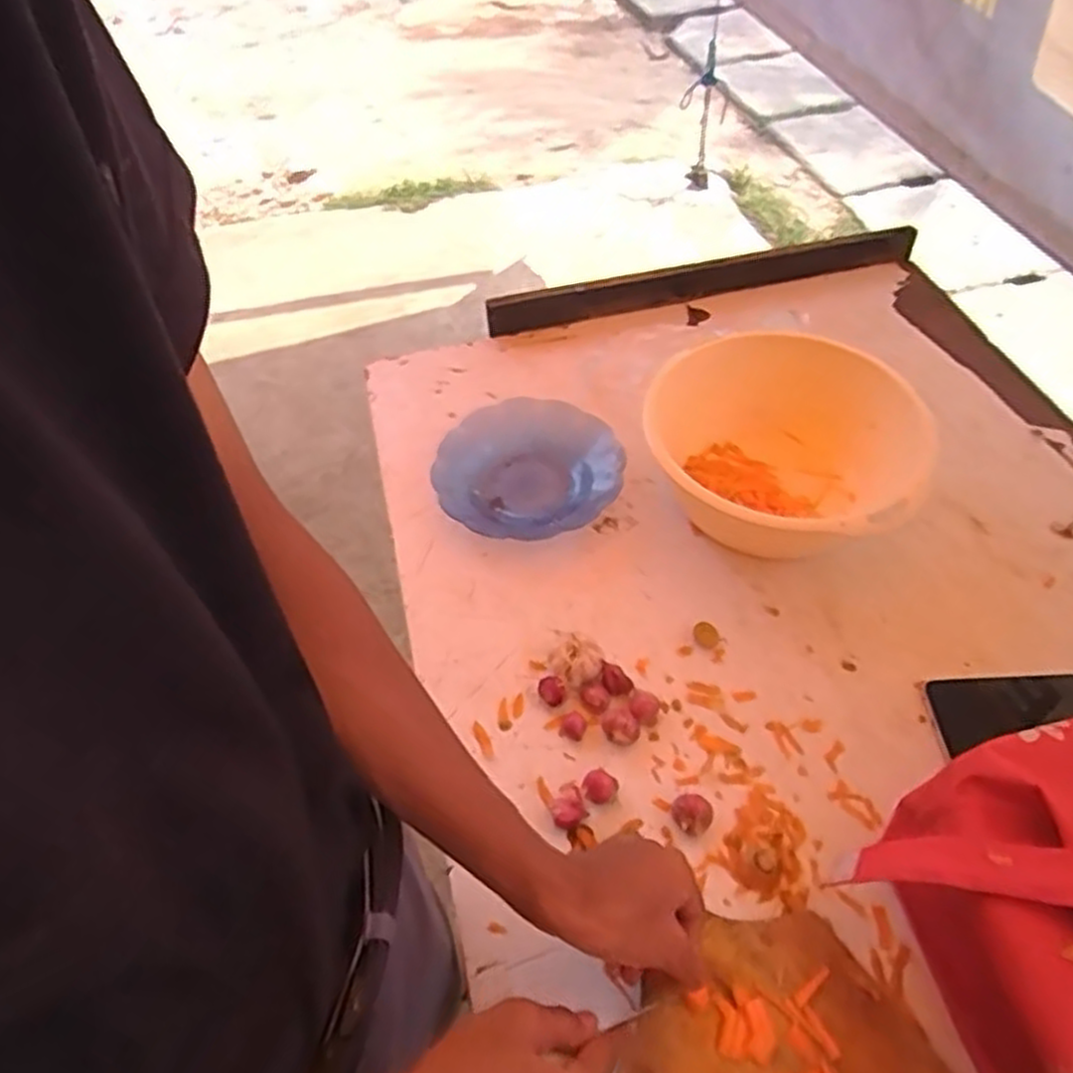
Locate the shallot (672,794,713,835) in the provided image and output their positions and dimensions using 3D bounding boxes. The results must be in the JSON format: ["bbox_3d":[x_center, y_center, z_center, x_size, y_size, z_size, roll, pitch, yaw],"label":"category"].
[{"bbox_3d":[0.111,0.200,0.557,0.026,0.018,0.026,-2,49,2],"label":"shallot"}]

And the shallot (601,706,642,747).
[{"bbox_3d":[0.066,0.146,0.599,0.029,0.019,0.025,3,49,5],"label":"shallot"}]

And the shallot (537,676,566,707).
[{"bbox_3d":[0.012,0.123,0.622,0.017,0.019,0.024,-37,57,-26],"label":"shallot"}]

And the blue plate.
[{"bbox_3d":[-0.009,-0.065,0.772,0.189,0.039,0.179,-2,49,2],"label":"blue plate"}]

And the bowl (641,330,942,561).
[{"bbox_3d":[0.214,-0.074,0.725,0.251,0.102,0.233,-2,49,2],"label":"bowl"}]

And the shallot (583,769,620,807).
[{"bbox_3d":[0.047,0.184,0.571,0.025,0.015,0.022,19,53,19],"label":"shallot"}]

